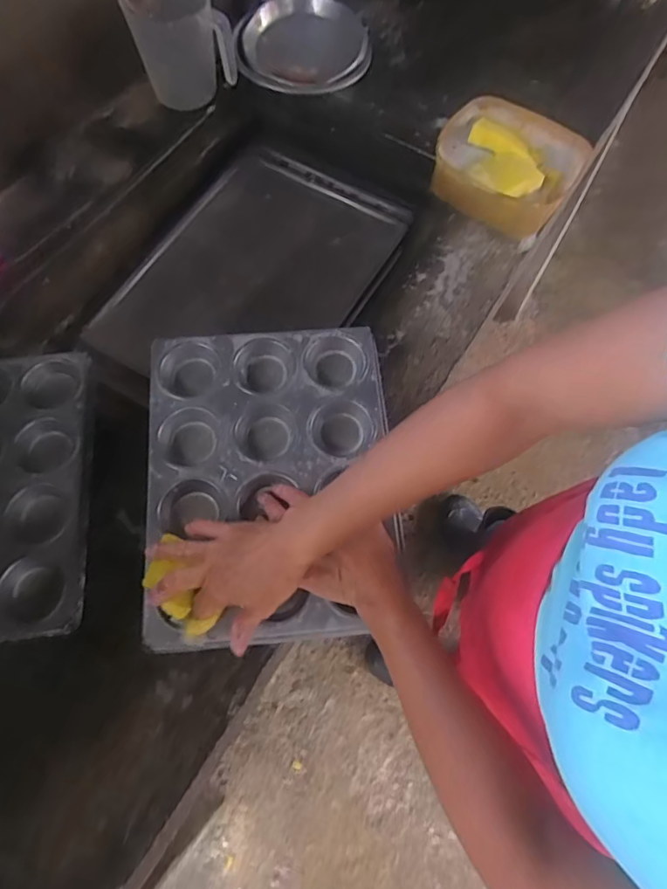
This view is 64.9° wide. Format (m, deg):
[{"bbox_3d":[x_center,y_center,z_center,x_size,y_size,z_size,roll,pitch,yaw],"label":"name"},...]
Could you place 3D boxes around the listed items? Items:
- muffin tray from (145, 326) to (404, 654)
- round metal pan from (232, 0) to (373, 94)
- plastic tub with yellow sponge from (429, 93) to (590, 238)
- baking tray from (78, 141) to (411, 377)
[{"bbox_3d":[-0.063,0.029,0.534,0.238,0.036,0.319,-3,68,-4],"label":"muffin tray"},{"bbox_3d":[-0.050,-0.662,0.874,0.229,0.044,0.203,-6,68,-5],"label":"round metal pan"},{"bbox_3d":[0.252,-0.404,0.780,0.203,0.083,0.171,26,69,8],"label":"plastic tub with yellow sponge"},{"bbox_3d":[-0.116,-0.270,0.838,0.337,0.044,0.505,29,69,9],"label":"baking tray"}]

